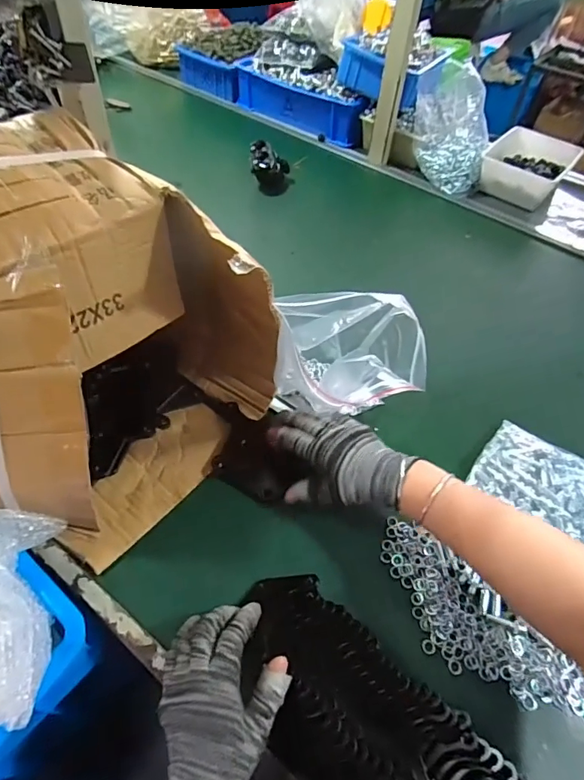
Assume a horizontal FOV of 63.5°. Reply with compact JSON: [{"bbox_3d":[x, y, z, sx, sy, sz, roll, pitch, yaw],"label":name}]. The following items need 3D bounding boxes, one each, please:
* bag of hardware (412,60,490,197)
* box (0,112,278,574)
[{"bbox_3d":[0.320,-0.544,0.969,0.142,0.090,0.287,1,83,-5],"label":"bag of hardware"},{"bbox_3d":[-0.181,-0.049,0.453,0.307,0.310,0.219,-35,62,-29],"label":"box"}]

